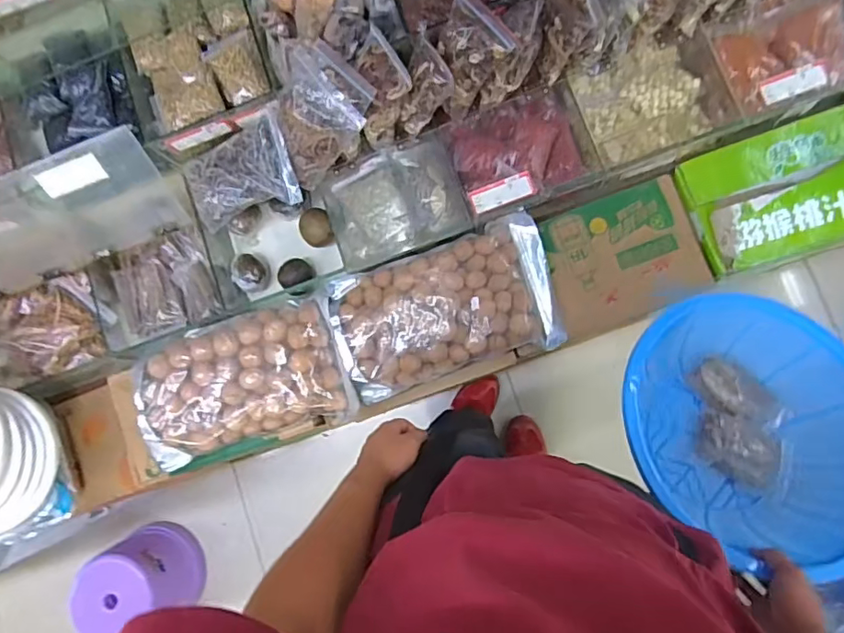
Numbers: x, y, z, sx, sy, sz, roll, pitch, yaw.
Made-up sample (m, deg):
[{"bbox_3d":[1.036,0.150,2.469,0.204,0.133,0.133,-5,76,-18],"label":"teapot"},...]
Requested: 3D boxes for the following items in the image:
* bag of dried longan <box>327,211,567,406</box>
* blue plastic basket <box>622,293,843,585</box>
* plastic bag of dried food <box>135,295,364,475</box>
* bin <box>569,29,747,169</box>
[{"bbox_3d":[0.033,-0.012,0.831,0.321,0.055,0.189,-19,81,5],"label":"bag of dried longan"},{"bbox_3d":[0.434,0.150,0.728,0.326,0.130,0.319,-1,71,2],"label":"blue plastic basket"},{"bbox_3d":[-0.269,0.101,0.841,0.303,0.069,0.191,-18,82,5],"label":"plastic bag of dried food"},{"bbox_3d":[0.336,-0.316,0.820,0.201,0.071,0.161,-18,82,5],"label":"bin"}]

